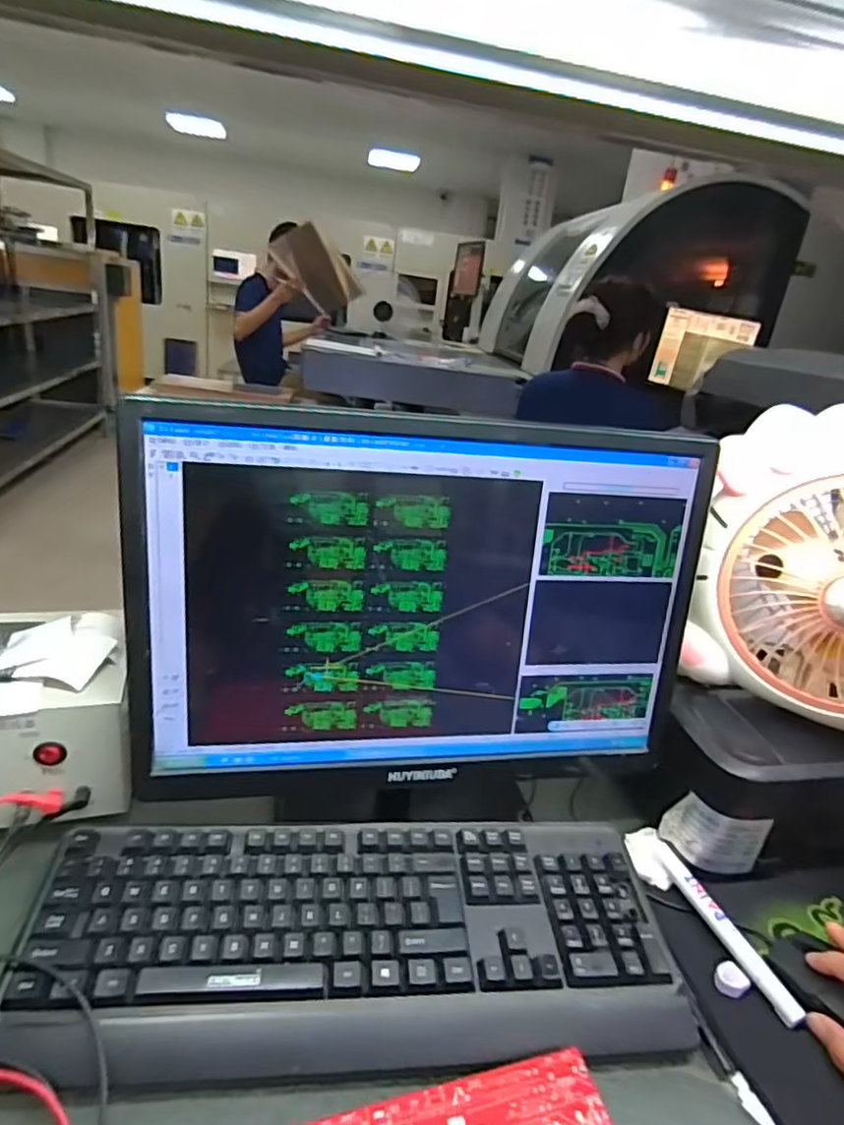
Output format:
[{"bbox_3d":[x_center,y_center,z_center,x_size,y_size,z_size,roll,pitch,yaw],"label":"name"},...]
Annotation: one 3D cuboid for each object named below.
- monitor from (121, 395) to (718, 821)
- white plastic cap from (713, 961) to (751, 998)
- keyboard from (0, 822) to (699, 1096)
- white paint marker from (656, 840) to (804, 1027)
[{"bbox_3d":[0.006,0.062,0.492,0.427,0.336,0.083,0,25,-18],"label":"monitor"},{"bbox_3d":[0.227,0.304,0.455,0.025,0.007,0.022,-16,33,-43],"label":"white plastic cap"},{"bbox_3d":[-0.040,0.254,0.433,0.429,0.031,0.158,4,24,-10],"label":"keyboard"},{"bbox_3d":[0.230,0.280,0.483,0.018,0.020,0.144,-1,25,-20],"label":"white paint marker"}]

